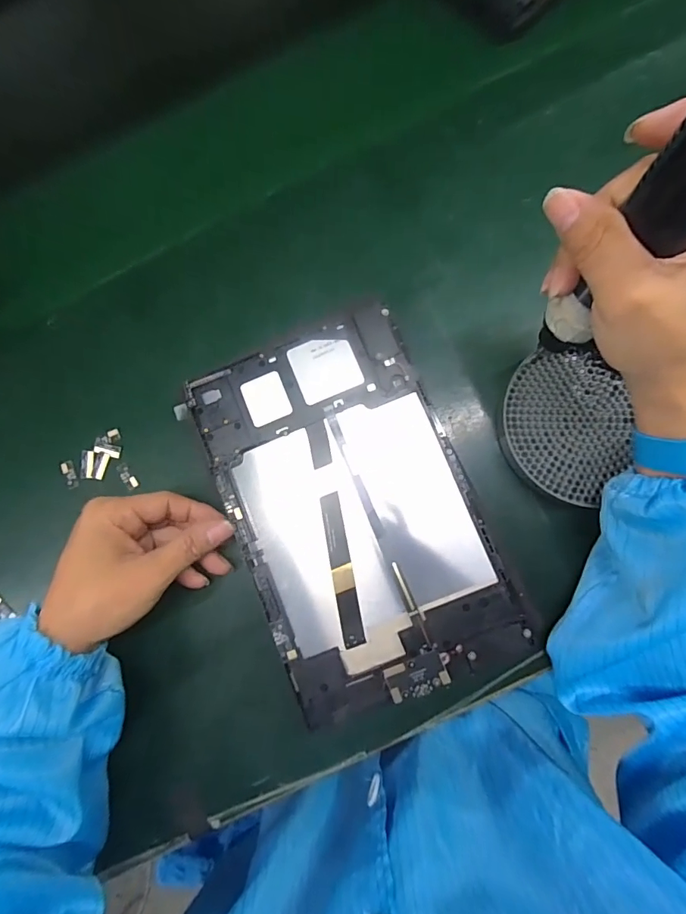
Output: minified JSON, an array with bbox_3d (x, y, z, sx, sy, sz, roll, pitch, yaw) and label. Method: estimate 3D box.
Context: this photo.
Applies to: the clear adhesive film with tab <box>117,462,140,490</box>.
[{"bbox_3d":[-0.158,0.014,0.328,0.008,0.004,0.022,-34,82,1],"label":"clear adhesive film with tab"}]

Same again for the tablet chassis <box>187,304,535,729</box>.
[{"bbox_3d":[0.006,0.034,0.290,0.146,0.009,0.237,-22,83,3],"label":"tablet chassis"}]

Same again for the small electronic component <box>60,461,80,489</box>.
[{"bbox_3d":[-0.202,0.013,0.331,0.010,0.004,0.021,-18,83,3],"label":"small electronic component"}]

